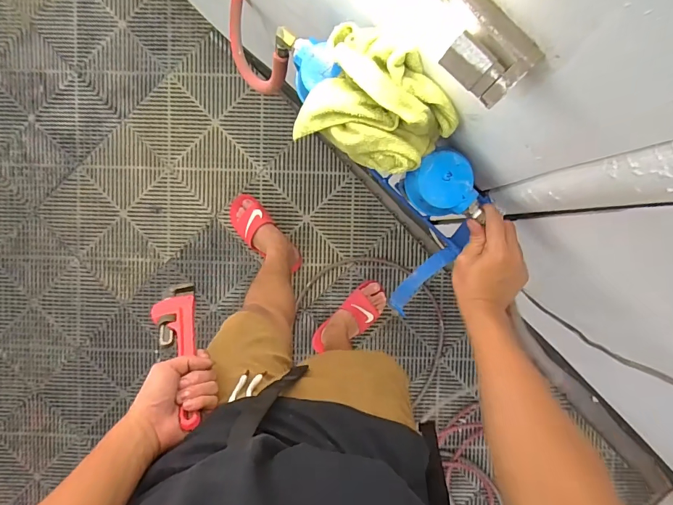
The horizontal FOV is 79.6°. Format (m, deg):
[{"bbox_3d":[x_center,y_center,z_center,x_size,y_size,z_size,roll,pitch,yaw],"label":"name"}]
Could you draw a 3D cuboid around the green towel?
[{"bbox_3d":[0.047,-0.159,0.462,0.161,0.097,0.126,31,93,0],"label":"green towel"}]

